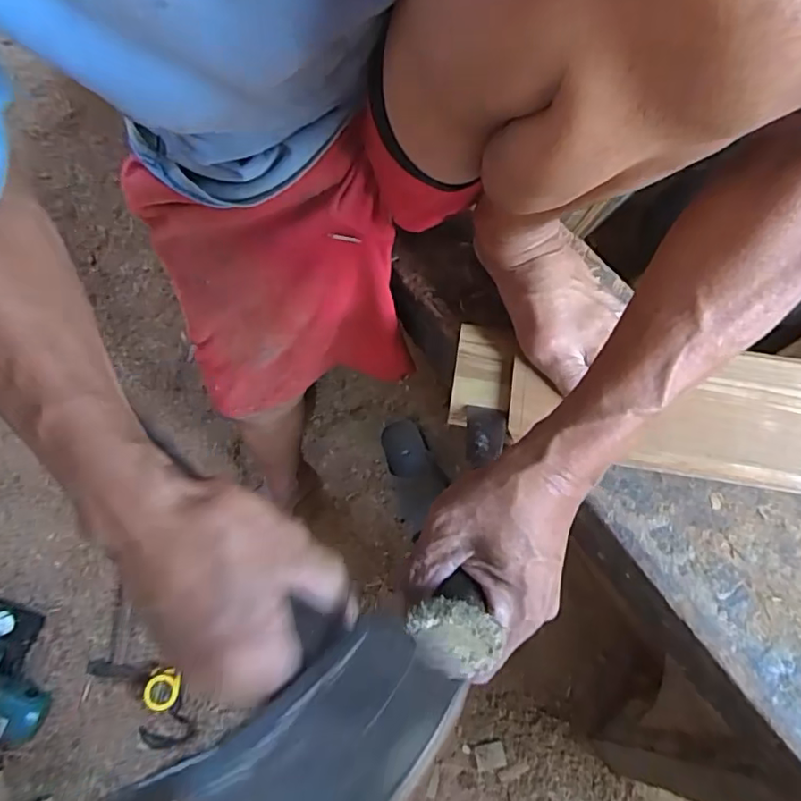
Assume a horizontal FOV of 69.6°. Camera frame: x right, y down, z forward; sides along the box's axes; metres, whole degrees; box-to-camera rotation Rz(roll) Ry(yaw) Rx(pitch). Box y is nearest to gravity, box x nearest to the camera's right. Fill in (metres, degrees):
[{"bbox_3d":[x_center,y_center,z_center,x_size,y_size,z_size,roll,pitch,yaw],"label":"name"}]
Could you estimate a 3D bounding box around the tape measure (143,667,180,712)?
[{"bbox_3d":[-0.405,0.490,0.978,0.059,0.026,0.062,-1,68,3],"label":"tape measure"}]

